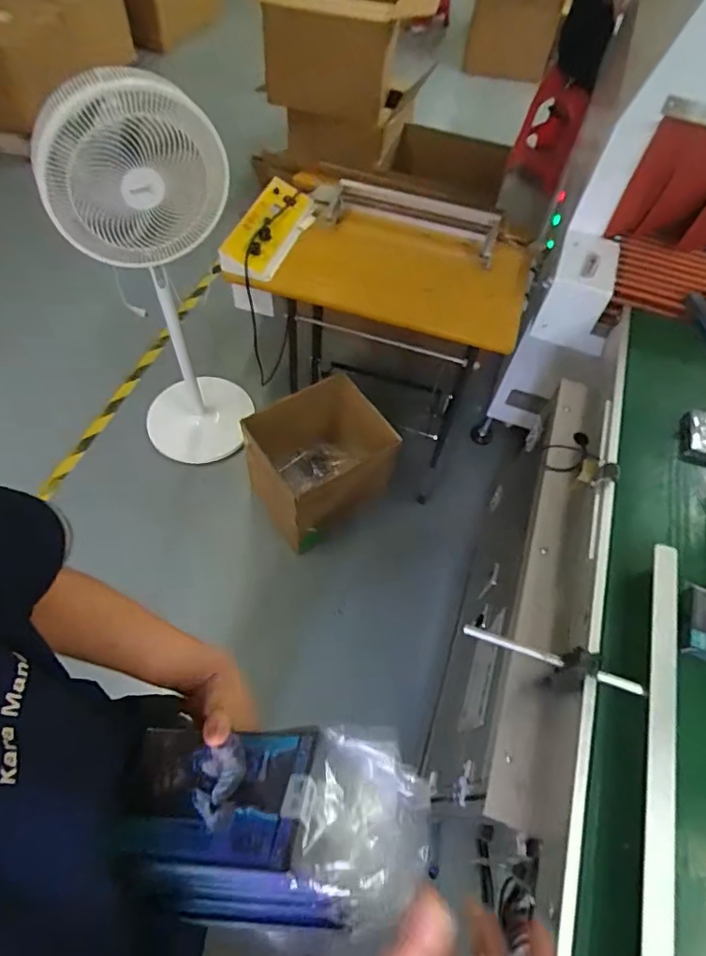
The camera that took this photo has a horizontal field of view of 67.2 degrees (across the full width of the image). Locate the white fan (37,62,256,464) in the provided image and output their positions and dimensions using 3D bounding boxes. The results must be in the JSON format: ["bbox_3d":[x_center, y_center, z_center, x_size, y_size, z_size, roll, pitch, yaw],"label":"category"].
[{"bbox_3d":[-0.491,-0.470,1.392,0.328,1.103,0.400,-20,61,-16],"label":"white fan"}]

